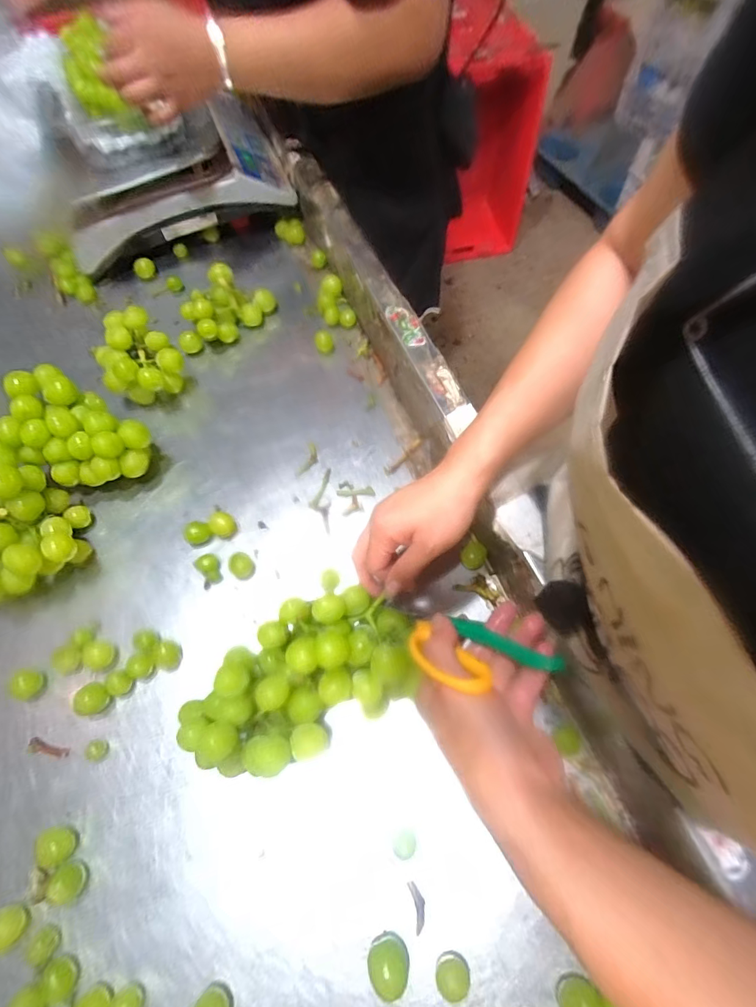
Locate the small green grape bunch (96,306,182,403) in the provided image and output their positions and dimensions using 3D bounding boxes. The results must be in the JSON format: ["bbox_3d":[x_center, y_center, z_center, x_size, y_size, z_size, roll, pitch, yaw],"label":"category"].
[{"bbox_3d":[-0.288,-0.168,0.534,0.089,0.089,0.092,-2,62,3],"label":"small green grape bunch"}]

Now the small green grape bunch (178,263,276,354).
[{"bbox_3d":[-0.197,-0.249,0.560,0.056,0.059,0.132,34,70,19],"label":"small green grape bunch"}]

